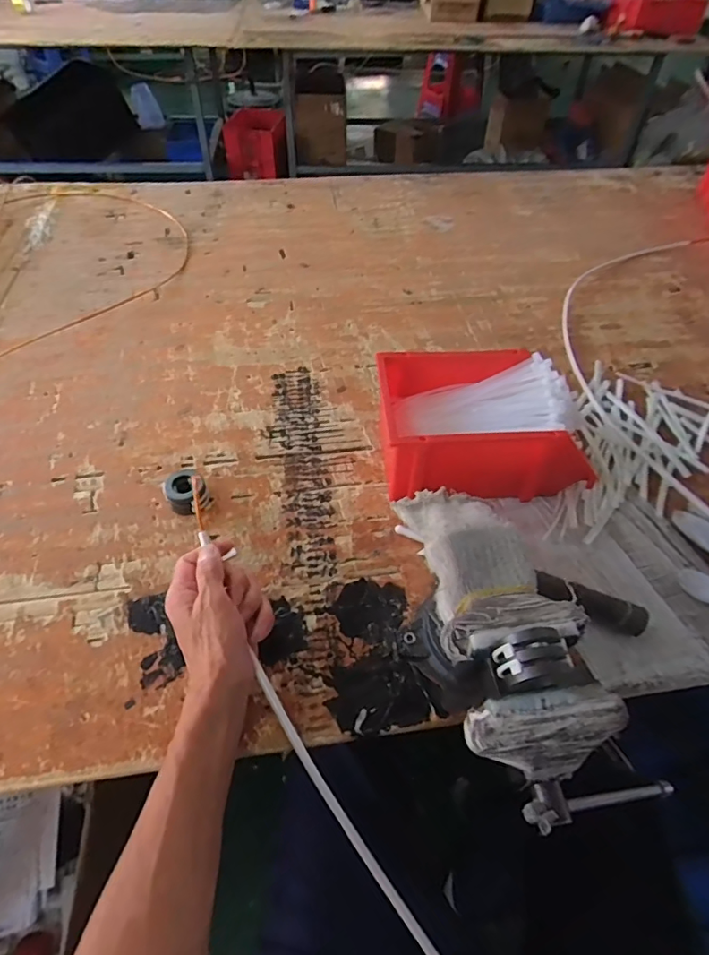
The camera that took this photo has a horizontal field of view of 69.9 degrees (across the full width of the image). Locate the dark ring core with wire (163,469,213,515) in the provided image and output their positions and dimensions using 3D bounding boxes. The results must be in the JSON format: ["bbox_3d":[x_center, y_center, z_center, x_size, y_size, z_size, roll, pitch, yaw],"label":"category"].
[{"bbox_3d":[-0.192,0.016,0.584,0.048,0.034,0.045,1,50,-1],"label":"dark ring core with wire"}]

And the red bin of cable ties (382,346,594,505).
[{"bbox_3d":[0.144,-0.054,0.607,0.225,0.120,0.153,-4,50,-5],"label":"red bin of cable ties"}]

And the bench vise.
[{"bbox_3d":[0.108,0.123,0.430,0.101,0.155,0.270,-9,51,-9],"label":"bench vise"}]

